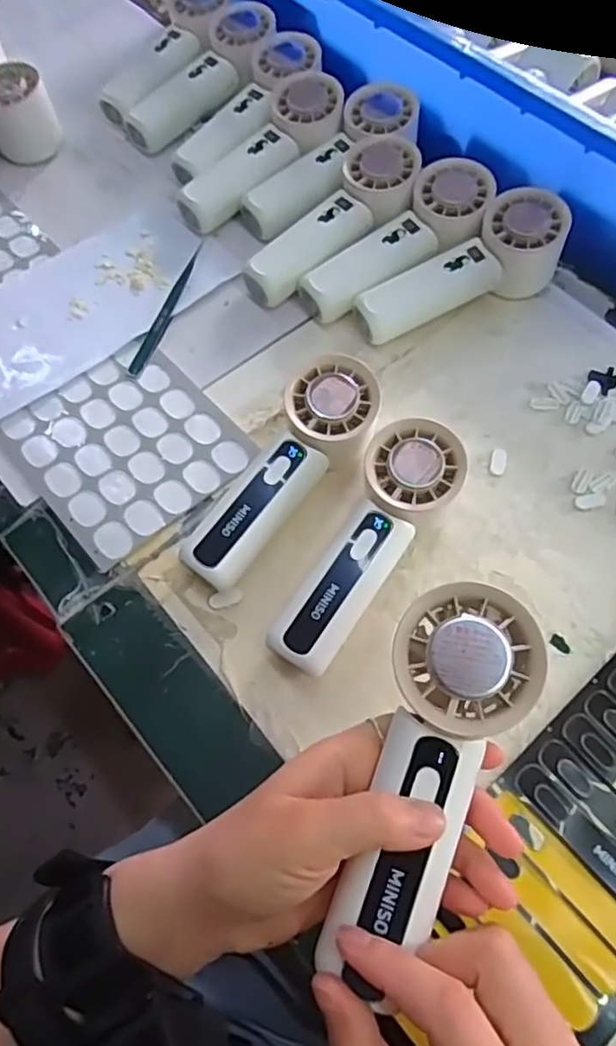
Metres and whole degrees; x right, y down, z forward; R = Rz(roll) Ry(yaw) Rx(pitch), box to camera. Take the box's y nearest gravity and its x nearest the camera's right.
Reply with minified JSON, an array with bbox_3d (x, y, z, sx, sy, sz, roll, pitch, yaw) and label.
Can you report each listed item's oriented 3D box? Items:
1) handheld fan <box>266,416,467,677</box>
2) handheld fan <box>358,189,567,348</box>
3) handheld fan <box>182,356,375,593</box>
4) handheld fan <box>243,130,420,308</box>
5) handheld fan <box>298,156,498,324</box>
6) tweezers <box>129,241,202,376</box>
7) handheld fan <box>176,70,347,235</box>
[{"bbox_3d":[0.037,0.016,0.375,0.058,0.055,0.156,26,67,13],"label":"handheld fan"},{"bbox_3d":[0.108,-0.175,0.455,0.151,0.047,0.053,-29,67,-13],"label":"handheld fan"},{"bbox_3d":[-0.010,-0.026,0.395,0.056,0.055,0.155,29,68,14],"label":"handheld fan"},{"bbox_3d":[0.024,-0.218,0.481,0.062,0.047,0.154,37,70,17],"label":"handheld fan"},{"bbox_3d":[0.069,-0.198,0.469,0.151,0.044,0.062,-39,70,-16],"label":"handheld fan"},{"bbox_3d":[-0.102,-0.160,0.477,0.012,0.007,0.125,15,65,8],"label":"tweezers"},{"bbox_3d":[-0.031,-0.288,0.513,0.065,0.047,0.158,33,69,16],"label":"handheld fan"}]

